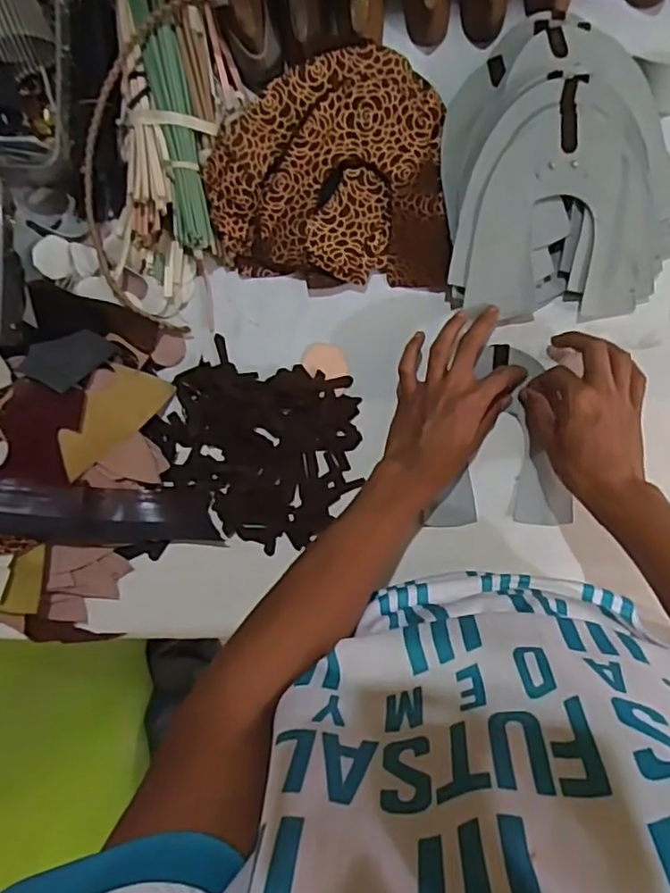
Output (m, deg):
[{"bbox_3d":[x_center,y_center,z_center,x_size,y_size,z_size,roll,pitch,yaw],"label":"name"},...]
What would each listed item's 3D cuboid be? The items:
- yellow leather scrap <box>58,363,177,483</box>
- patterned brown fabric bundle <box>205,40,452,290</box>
[{"bbox_3d":[-0.204,-0.027,0.552,0.117,0.022,0.053,-49,128,-17],"label":"yellow leather scrap"},{"bbox_3d":[-0.005,-0.246,0.551,0.203,0.039,0.193,0,92,4],"label":"patterned brown fabric bundle"}]

